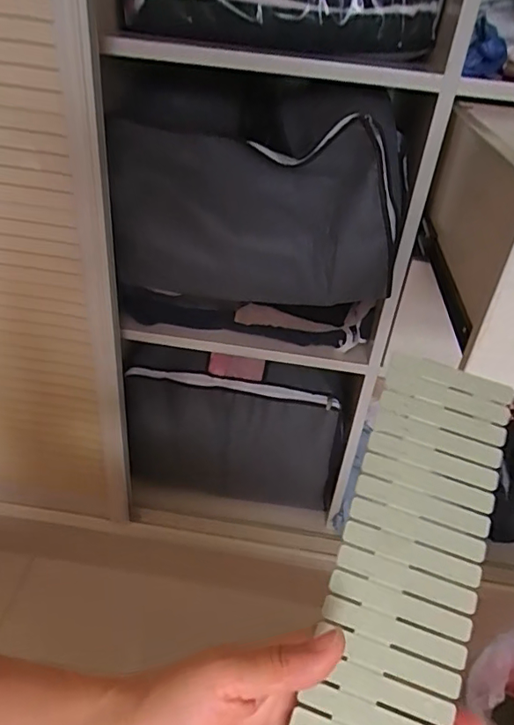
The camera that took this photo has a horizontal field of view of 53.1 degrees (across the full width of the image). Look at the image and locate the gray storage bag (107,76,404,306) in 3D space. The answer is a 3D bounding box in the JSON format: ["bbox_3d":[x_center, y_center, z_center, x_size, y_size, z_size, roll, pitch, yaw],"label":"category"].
[{"bbox_3d":[-0.013,-0.273,0.850,0.428,0.300,0.306,0,36,-8],"label":"gray storage bag"}]

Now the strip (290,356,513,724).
[{"bbox_3d":[0.062,0.140,0.246,0.069,0.006,0.297,19,71,6],"label":"strip"}]

